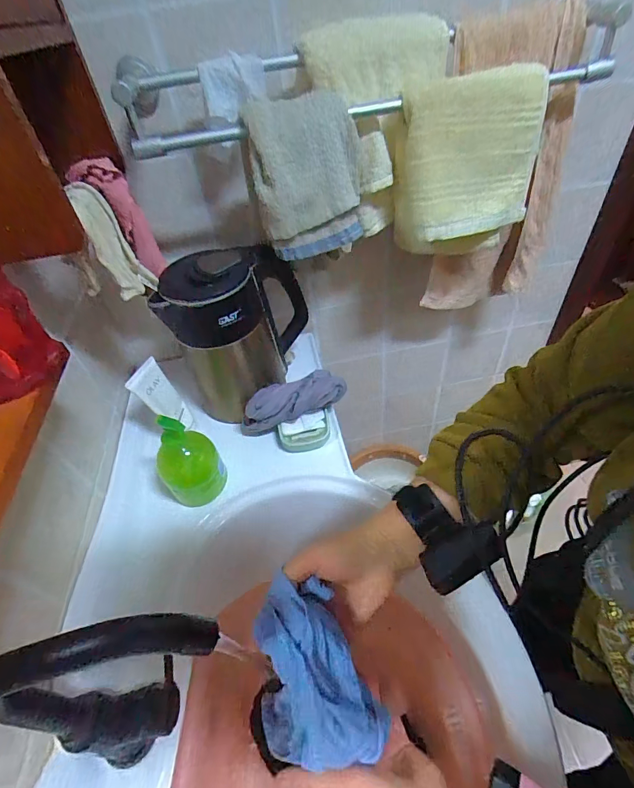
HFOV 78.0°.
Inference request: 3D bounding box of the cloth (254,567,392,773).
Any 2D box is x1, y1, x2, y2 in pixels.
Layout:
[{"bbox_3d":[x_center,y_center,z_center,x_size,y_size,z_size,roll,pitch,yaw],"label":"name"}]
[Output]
[{"bbox_3d":[-0.011,0.237,0.329,0.093,0.089,0.126,-22,47,-14],"label":"cloth"}]

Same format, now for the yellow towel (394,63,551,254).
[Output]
[{"bbox_3d":[0.201,-0.300,0.529,0.182,0.197,0.074,-12,45,-4],"label":"yellow towel"}]

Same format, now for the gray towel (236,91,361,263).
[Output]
[{"bbox_3d":[-0.010,-0.270,0.496,0.137,0.177,0.049,-18,25,-12],"label":"gray towel"}]

